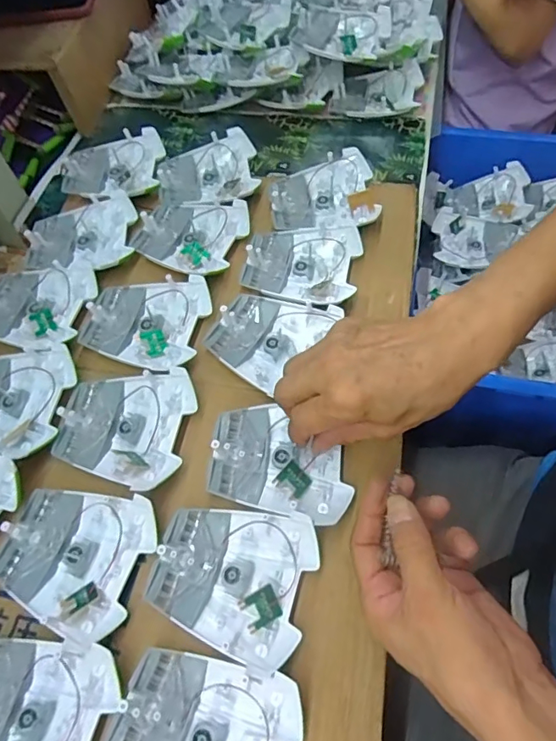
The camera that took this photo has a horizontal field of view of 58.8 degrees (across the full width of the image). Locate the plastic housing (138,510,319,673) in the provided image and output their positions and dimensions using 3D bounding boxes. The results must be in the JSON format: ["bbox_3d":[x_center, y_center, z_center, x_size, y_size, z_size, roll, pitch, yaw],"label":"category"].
[{"bbox_3d":[-0.033,0.140,0.342,0.107,0.016,0.093,14,62,11],"label":"plastic housing"}]

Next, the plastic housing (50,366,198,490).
[{"bbox_3d":[-0.126,0.043,0.400,0.106,0.019,0.094,7,61,7],"label":"plastic housing"}]

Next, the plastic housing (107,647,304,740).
[{"bbox_3d":[-0.047,0.223,0.298,0.106,0.021,0.093,18,63,13],"label":"plastic housing"}]

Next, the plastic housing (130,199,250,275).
[{"bbox_3d":[-0.091,-0.141,0.502,0.108,0.021,0.093,21,64,14],"label":"plastic housing"}]

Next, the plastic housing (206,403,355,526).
[{"bbox_3d":[0.002,0.069,0.381,0.111,0.017,0.078,16,64,9],"label":"plastic housing"}]

